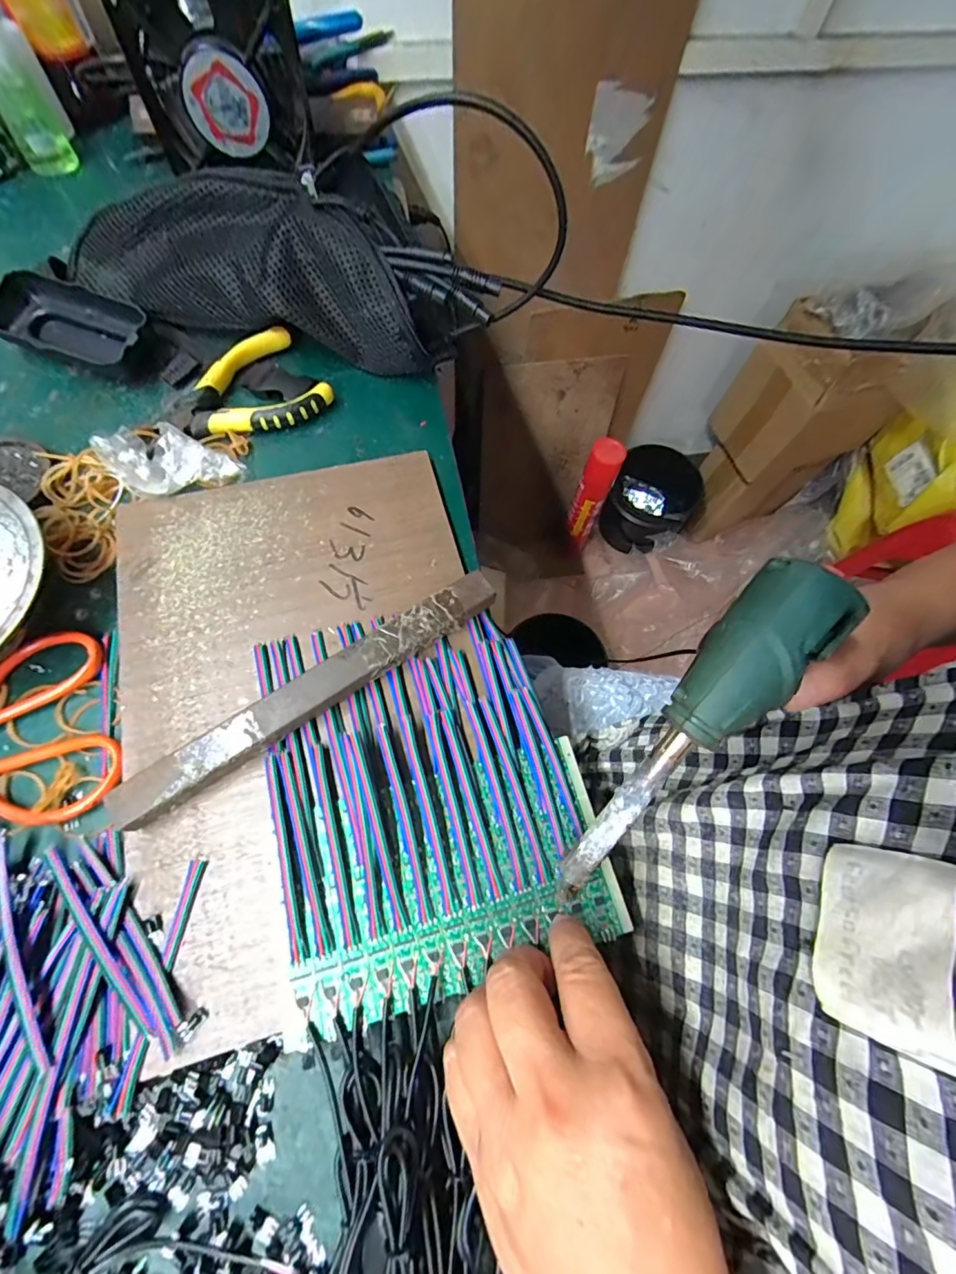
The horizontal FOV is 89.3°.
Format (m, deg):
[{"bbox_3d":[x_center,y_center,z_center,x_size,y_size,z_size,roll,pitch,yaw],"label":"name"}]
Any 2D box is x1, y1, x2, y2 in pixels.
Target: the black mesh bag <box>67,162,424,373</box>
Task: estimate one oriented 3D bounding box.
[{"bbox_3d":[-0.153,-0.253,0.340,0.249,0.091,0.063,13,67,2],"label":"black mesh bag"}]

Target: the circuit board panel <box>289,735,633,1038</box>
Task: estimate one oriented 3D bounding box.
[{"bbox_3d":[-0.012,0.115,0.240,0.151,0.005,0.095,-14,69,-8],"label":"circuit board panel"}]

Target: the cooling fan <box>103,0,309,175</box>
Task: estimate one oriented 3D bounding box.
[{"bbox_3d":[-0.192,-0.427,0.368,0.115,0.101,0.051,1,69,-3],"label":"cooling fan"}]

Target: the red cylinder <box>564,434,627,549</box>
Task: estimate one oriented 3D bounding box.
[{"bbox_3d":[0.227,-0.274,0.997,0.062,0.298,0.059,22,70,5],"label":"red cylinder"}]

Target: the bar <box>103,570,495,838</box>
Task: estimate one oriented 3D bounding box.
[{"bbox_3d":[-0.082,0.029,0.260,0.214,0.018,0.023,-32,73,-15],"label":"bar"}]

